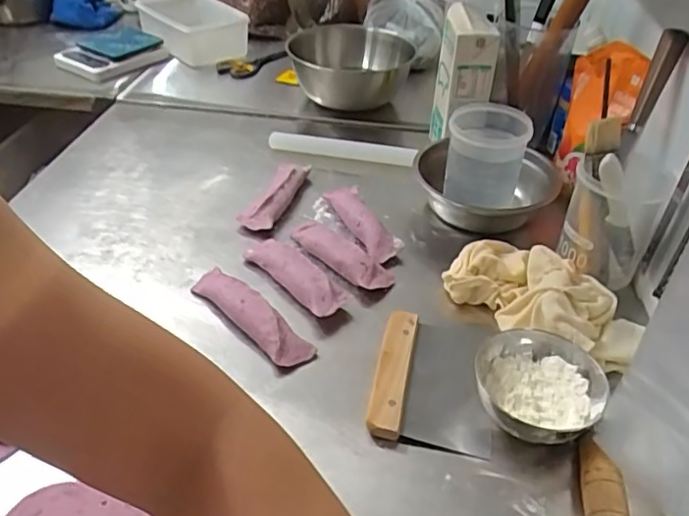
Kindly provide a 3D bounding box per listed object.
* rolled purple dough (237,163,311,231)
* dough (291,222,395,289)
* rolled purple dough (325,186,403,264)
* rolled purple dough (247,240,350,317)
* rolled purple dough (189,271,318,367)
[{"bbox_3d":[-0.092,-0.092,0.805,0.057,0.025,0.159,11,40,11],"label":"rolled purple dough"},{"bbox_3d":[-0.012,-0.006,0.711,0.156,0.037,0.045,31,48,32],"label":"dough"},{"bbox_3d":[0.024,-0.045,0.763,0.047,0.040,0.156,-14,42,-19],"label":"rolled purple dough"},{"bbox_3d":[-0.054,0.018,0.674,0.046,0.032,0.147,-28,47,-30],"label":"rolled purple dough"},{"bbox_3d":[-0.101,0.058,0.622,0.163,0.029,0.037,32,49,33],"label":"rolled purple dough"}]

